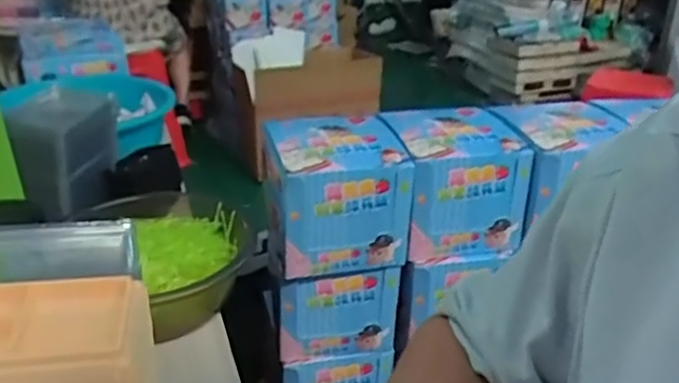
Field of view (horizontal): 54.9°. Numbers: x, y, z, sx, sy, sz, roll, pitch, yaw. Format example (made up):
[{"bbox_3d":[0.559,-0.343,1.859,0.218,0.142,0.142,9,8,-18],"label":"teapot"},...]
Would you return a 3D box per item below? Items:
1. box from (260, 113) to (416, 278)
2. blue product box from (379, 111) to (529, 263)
[{"bbox_3d":[-0.010,0.000,0.778,0.150,0.133,0.152,-8,25,-15],"label":"box"},{"bbox_3d":[0.135,-0.015,0.815,0.150,0.129,0.155,-5,26,-14],"label":"blue product box"}]

